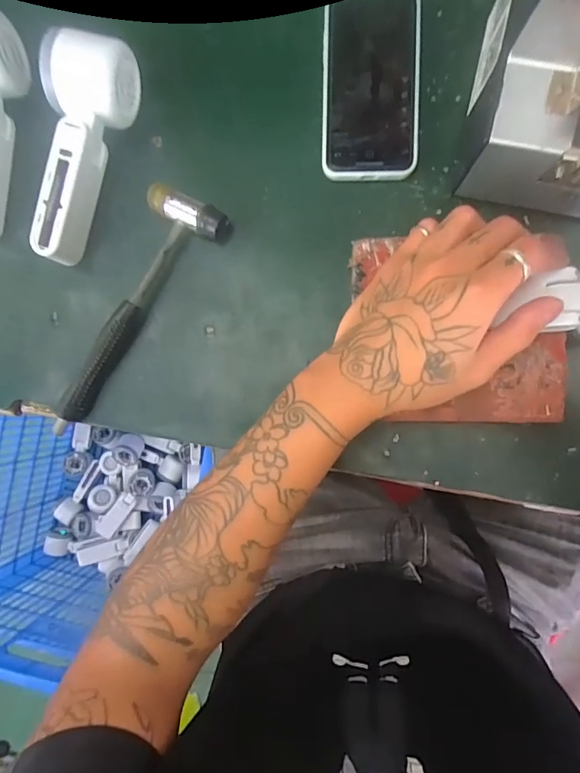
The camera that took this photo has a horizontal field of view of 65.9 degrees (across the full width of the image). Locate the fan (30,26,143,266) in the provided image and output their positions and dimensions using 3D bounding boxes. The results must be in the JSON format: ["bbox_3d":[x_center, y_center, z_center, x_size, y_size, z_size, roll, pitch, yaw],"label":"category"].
[{"bbox_3d":[-0.160,-0.178,0.348,0.052,0.054,0.163,11,88,4],"label":"fan"}]

